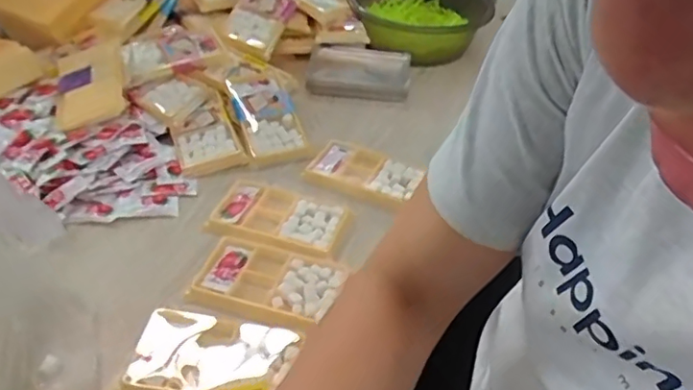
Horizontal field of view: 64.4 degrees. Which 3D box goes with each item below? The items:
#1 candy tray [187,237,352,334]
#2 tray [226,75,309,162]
[{"bbox_3d":[-0.072,0.077,0.484,0.120,0.022,0.082,16,41,13],"label":"candy tray"},{"bbox_3d":[-0.098,-0.101,0.658,0.071,0.026,0.131,-10,42,-17],"label":"tray"}]

